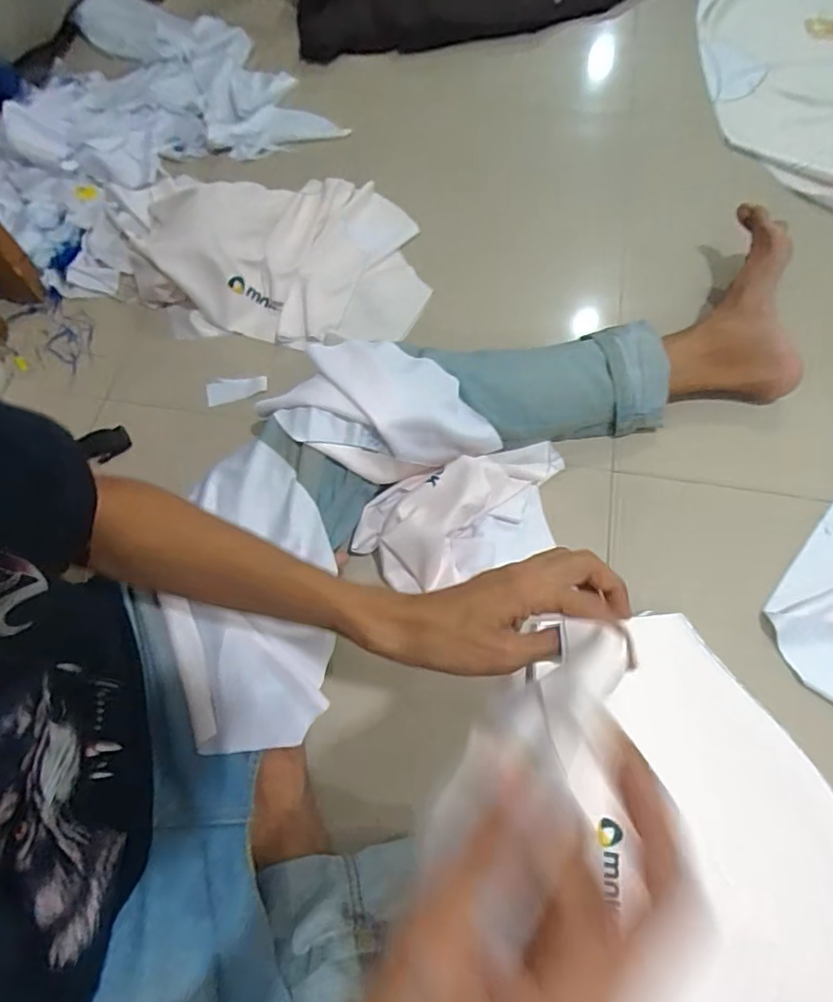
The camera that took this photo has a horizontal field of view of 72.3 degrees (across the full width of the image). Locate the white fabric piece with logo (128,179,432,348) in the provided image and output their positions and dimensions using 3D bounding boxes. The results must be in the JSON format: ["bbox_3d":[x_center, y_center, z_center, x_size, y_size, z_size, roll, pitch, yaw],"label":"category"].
[{"bbox_3d":[-0.169,-0.313,0.720,0.342,0.087,0.265,-8,66,-1],"label":"white fabric piece with logo"}]

